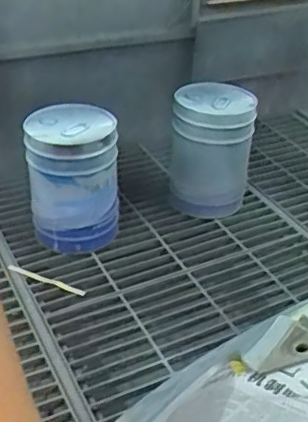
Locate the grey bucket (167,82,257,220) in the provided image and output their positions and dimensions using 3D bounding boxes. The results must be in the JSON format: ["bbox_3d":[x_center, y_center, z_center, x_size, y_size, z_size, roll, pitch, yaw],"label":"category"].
[{"bbox_3d":[0.193,-0.195,1.975,0.269,0.407,0.292,3,36,1],"label":"grey bucket"}]

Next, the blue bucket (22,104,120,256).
[{"bbox_3d":[-0.242,-0.090,1.732,0.261,0.360,0.255,-4,36,-9],"label":"blue bucket"}]

